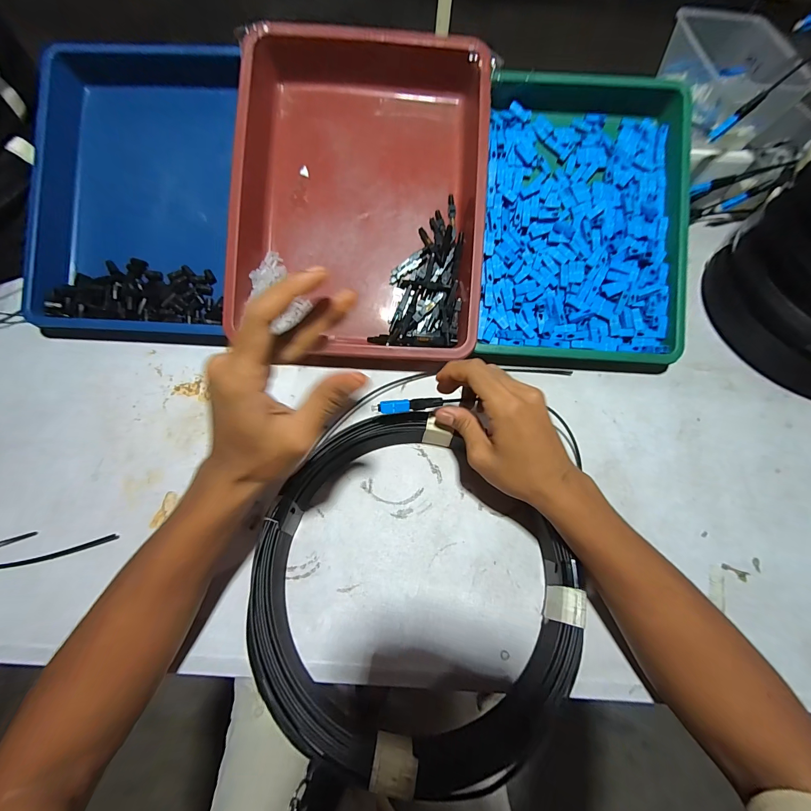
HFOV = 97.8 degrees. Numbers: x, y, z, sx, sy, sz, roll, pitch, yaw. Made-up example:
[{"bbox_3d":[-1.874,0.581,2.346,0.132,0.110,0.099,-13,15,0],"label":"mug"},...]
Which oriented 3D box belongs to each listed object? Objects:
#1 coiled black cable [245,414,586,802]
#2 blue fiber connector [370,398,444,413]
[{"bbox_3d":[0.010,0.135,0.290,0.248,0.049,0.247,20,66,8],"label":"coiled black cable"},{"bbox_3d":[0.002,0.000,0.308,0.062,0.005,0.011,-6,65,-11],"label":"blue fiber connector"}]

